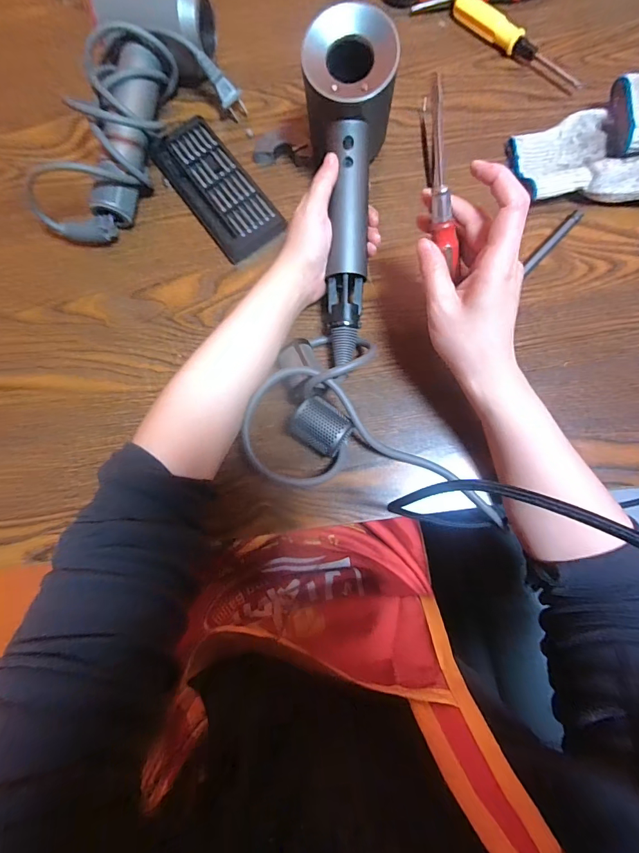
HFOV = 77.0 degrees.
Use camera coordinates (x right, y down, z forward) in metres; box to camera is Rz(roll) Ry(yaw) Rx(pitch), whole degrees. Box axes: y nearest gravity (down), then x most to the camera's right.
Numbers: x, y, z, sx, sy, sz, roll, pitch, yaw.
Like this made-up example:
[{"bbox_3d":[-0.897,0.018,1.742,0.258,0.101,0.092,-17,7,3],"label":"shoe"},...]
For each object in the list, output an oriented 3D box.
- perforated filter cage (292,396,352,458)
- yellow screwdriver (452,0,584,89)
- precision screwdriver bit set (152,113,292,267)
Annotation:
[{"bbox_3d":[0.002,0.001,0.344,0.044,0.037,0.036,36,84,8],"label":"perforated filter cage"},{"bbox_3d":[0.199,-0.390,0.409,0.154,0.019,0.015,43,86,8],"label":"yellow screwdriver"},{"bbox_3d":[-0.103,-0.238,0.404,0.065,0.014,0.158,-37,81,-3],"label":"precision screwdriver bit set"}]

